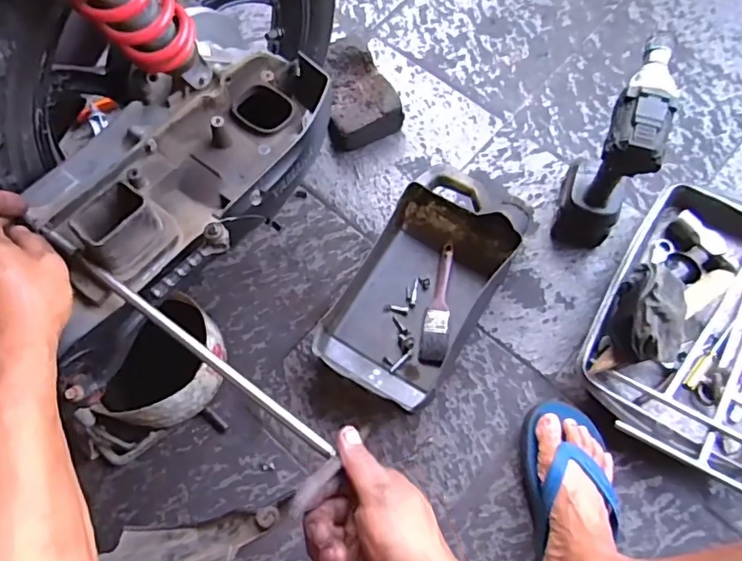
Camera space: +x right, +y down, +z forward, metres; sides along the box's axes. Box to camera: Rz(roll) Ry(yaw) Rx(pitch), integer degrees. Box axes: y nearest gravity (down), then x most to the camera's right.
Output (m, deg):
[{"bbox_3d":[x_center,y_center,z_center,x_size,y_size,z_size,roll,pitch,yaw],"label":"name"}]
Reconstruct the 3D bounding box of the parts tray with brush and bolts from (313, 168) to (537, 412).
[{"bbox_3d":[0.069,0.005,0.730,0.177,0.087,0.323,30,73,13],"label":"parts tray with brush and bolts"}]

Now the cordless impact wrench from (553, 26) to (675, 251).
[{"bbox_3d":[0.316,-0.162,0.691,0.080,0.244,0.167,26,72,11],"label":"cordless impact wrench"}]

